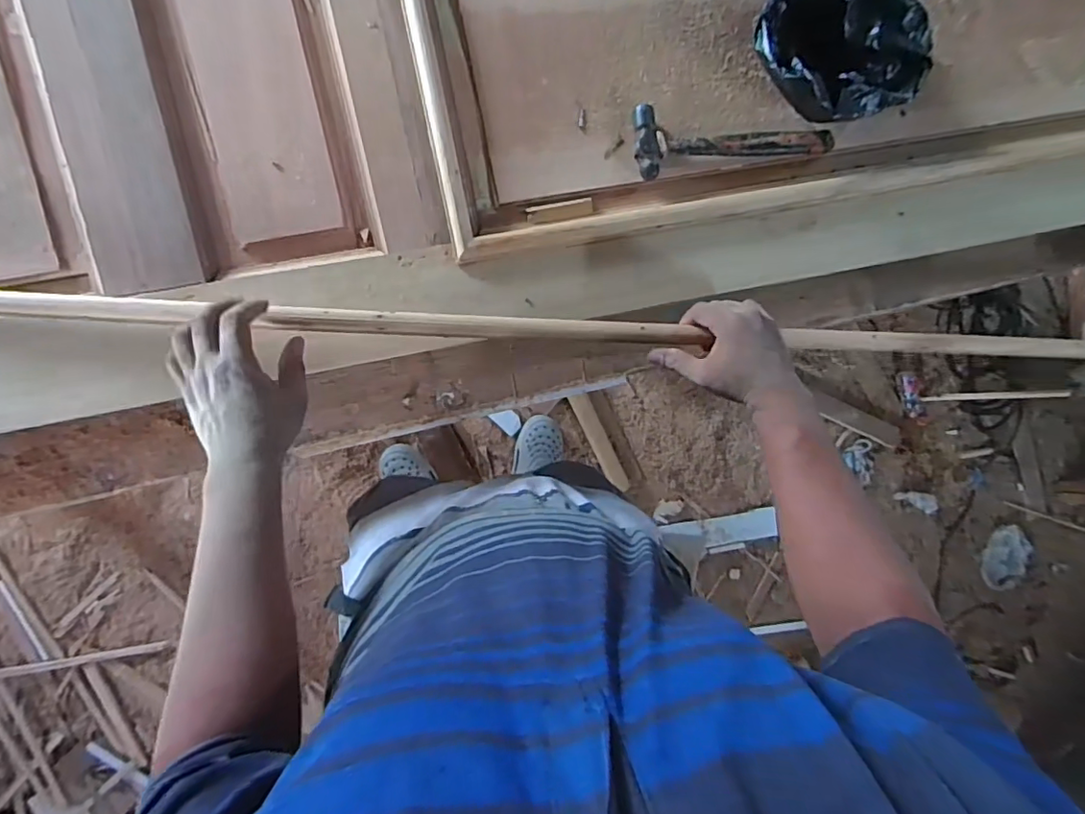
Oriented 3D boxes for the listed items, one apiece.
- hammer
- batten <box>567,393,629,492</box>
[{"bbox_3d":[0.224,-0.308,0.639,0.241,0.022,0.072,-5,93,-9],"label":"hammer"},{"bbox_3d":[0.162,0.101,1.528,0.058,0.032,0.301,-28,97,-5],"label":"batten"}]

